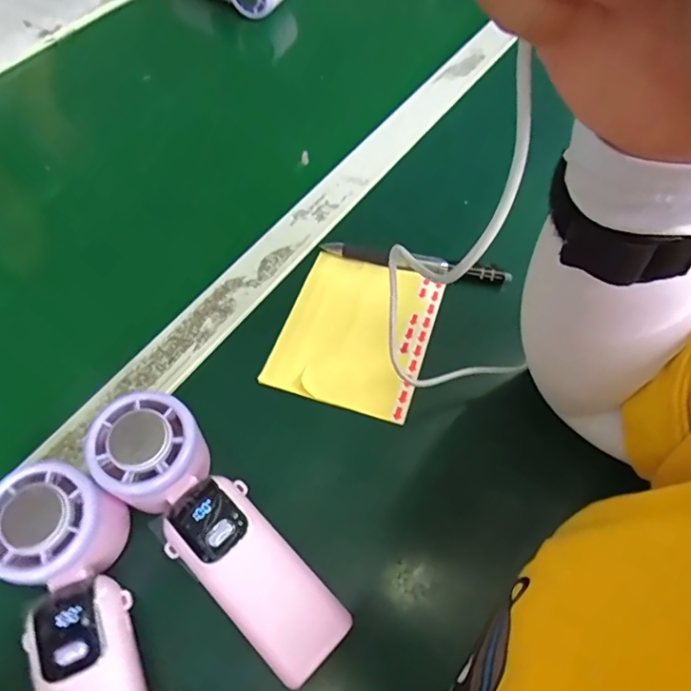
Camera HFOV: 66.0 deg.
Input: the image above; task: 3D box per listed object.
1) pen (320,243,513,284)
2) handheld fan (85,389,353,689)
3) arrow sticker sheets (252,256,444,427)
[{"bbox_3d":[0.052,-0.064,0.399,0.140,0.011,0.012,12,59,11],"label":"pen"},{"bbox_3d":[-0.068,0.097,0.284,0.050,0.042,0.163,-41,79,-20],"label":"handheld fan"},{"bbox_3d":[0.009,-0.011,0.373,0.099,0.008,0.118,15,60,12],"label":"arrow sticker sheets"}]

